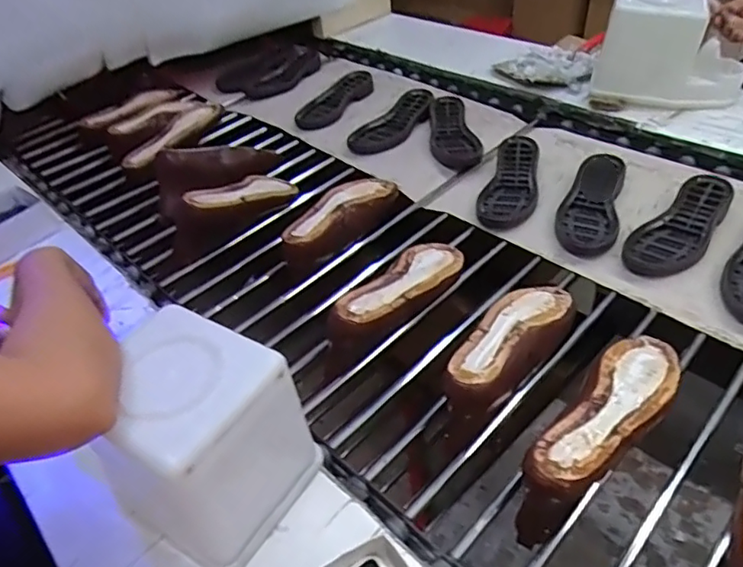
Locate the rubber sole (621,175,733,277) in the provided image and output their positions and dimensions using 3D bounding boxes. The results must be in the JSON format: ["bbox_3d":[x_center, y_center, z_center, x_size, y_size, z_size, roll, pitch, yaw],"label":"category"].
[{"bbox_3d":[0.451,-0.084,0.841,0.228,0.035,0.090,-37,49,-29],"label":"rubber sole"}]

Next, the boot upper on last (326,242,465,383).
[{"bbox_3d":[0.037,0.021,0.762,0.076,0.080,0.251,25,51,32],"label":"boot upper on last"}]

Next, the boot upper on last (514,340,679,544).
[{"bbox_3d":[0.244,0.162,0.608,0.079,0.115,0.238,27,52,33],"label":"boot upper on last"}]

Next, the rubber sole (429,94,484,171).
[{"bbox_3d":[0.157,-0.303,1.150,0.088,0.025,0.250,-8,41,0],"label":"rubber sole"}]

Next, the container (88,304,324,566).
[{"bbox_3d":[-0.155,0.139,0.522,0.151,0.169,0.137,19,48,27],"label":"container"}]

